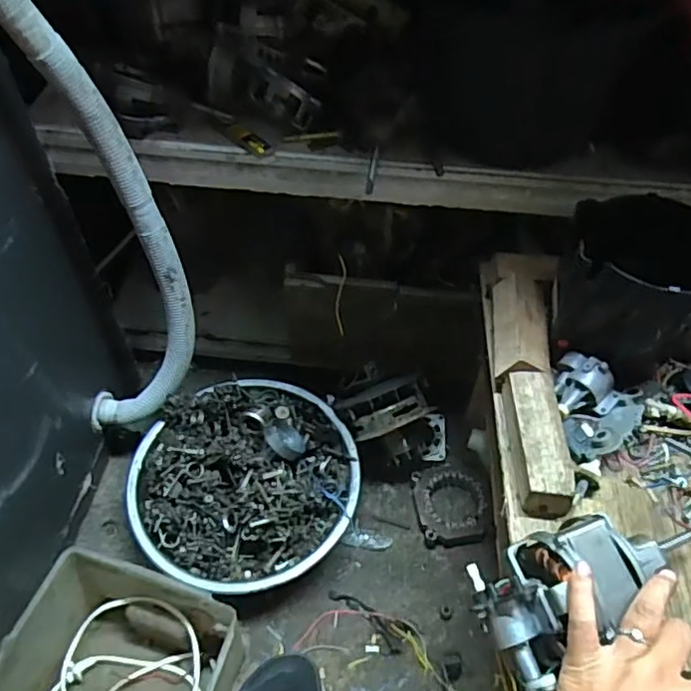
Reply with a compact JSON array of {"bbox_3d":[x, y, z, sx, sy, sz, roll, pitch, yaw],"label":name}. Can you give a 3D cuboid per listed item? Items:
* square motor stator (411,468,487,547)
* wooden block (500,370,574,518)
[{"bbox_3d":[0.150,0.226,0.859,0.099,0.030,0.109,-7,52,-6],"label":"square motor stator"},{"bbox_3d":[0.170,0.085,0.541,0.044,0.035,0.127,0,52,-1],"label":"wooden block"}]

